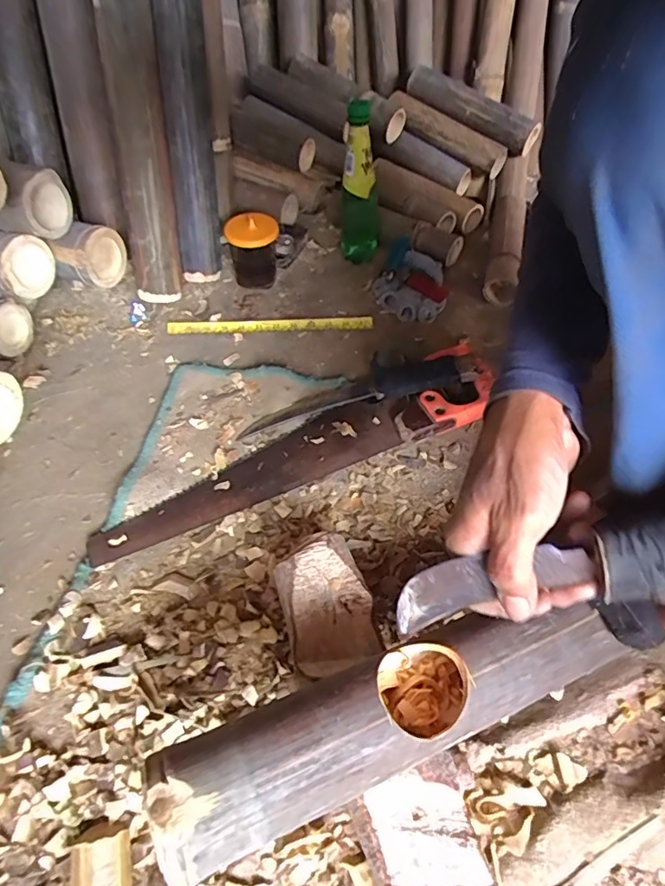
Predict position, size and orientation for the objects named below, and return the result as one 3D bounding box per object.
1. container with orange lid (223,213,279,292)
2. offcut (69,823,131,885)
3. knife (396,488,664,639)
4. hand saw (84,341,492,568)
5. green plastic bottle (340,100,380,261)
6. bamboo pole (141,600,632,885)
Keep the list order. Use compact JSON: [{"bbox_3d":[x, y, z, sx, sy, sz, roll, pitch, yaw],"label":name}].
[{"bbox_3d":[-0.119,-0.293,0.796,0.072,0.099,0.070,-8,52,-4],"label":"container with orange lid"},{"bbox_3d":[-0.163,0.305,0.362,0.040,0.014,0.059,-12,52,-8],"label":"offcut"},{"bbox_3d":[0.126,0.079,0.307,0.192,0.044,0.039,-22,49,20],"label":"knife"},{"bbox_3d":[-0.035,-0.010,0.600,0.500,0.043,0.122,-20,54,-14],"label":"hand saw"},{"bbox_3d":[0.043,-0.377,0.771,0.057,0.226,0.049,0,51,2],"label":"green plastic bottle"},{"bbox_3d":[0.052,0.176,0.352,0.332,0.075,0.072,-19,54,-14],"label":"bamboo pole"}]

